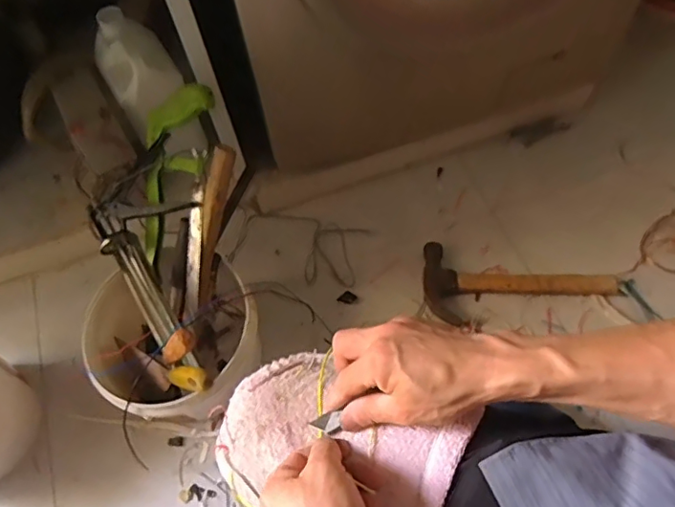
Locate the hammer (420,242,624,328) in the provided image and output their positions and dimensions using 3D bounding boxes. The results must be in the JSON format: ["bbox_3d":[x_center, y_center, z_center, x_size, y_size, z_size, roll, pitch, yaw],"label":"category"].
[{"bbox_3d":[0.291,0.055,0.877,0.307,0.029,0.132,3,62,6],"label":"hammer"}]

